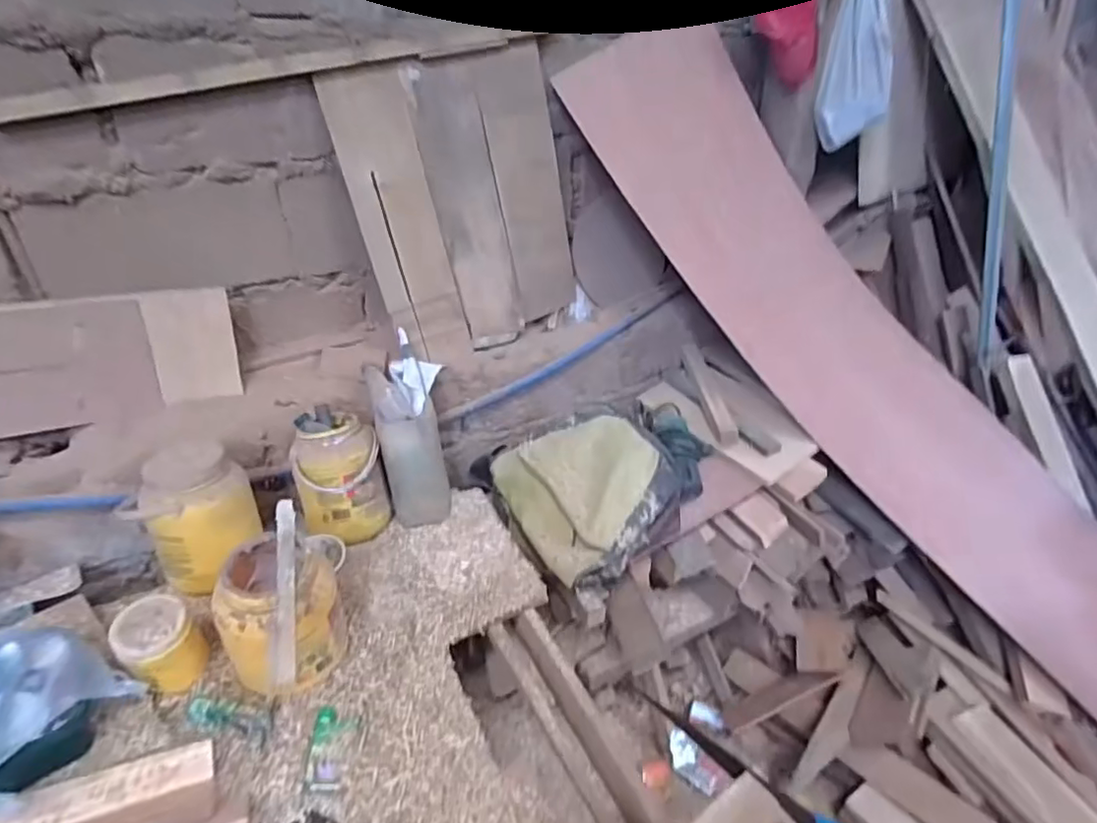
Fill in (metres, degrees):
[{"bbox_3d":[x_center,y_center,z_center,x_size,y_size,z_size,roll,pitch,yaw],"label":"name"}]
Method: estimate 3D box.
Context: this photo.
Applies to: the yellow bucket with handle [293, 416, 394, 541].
[{"bbox_3d":[-0.392,0.135,1.130,0.152,0.219,0.155,-15,33,-22],"label":"yellow bucket with handle"}]

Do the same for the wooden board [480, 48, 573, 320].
[{"bbox_3d":[-0.033,-0.494,1.354,0.172,0.551,0.017,-25,32,-25],"label":"wooden board"}]

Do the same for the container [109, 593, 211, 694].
[{"bbox_3d":[-0.537,0.331,0.834,0.097,0.124,0.089,-25,38,-35],"label":"container"}]

